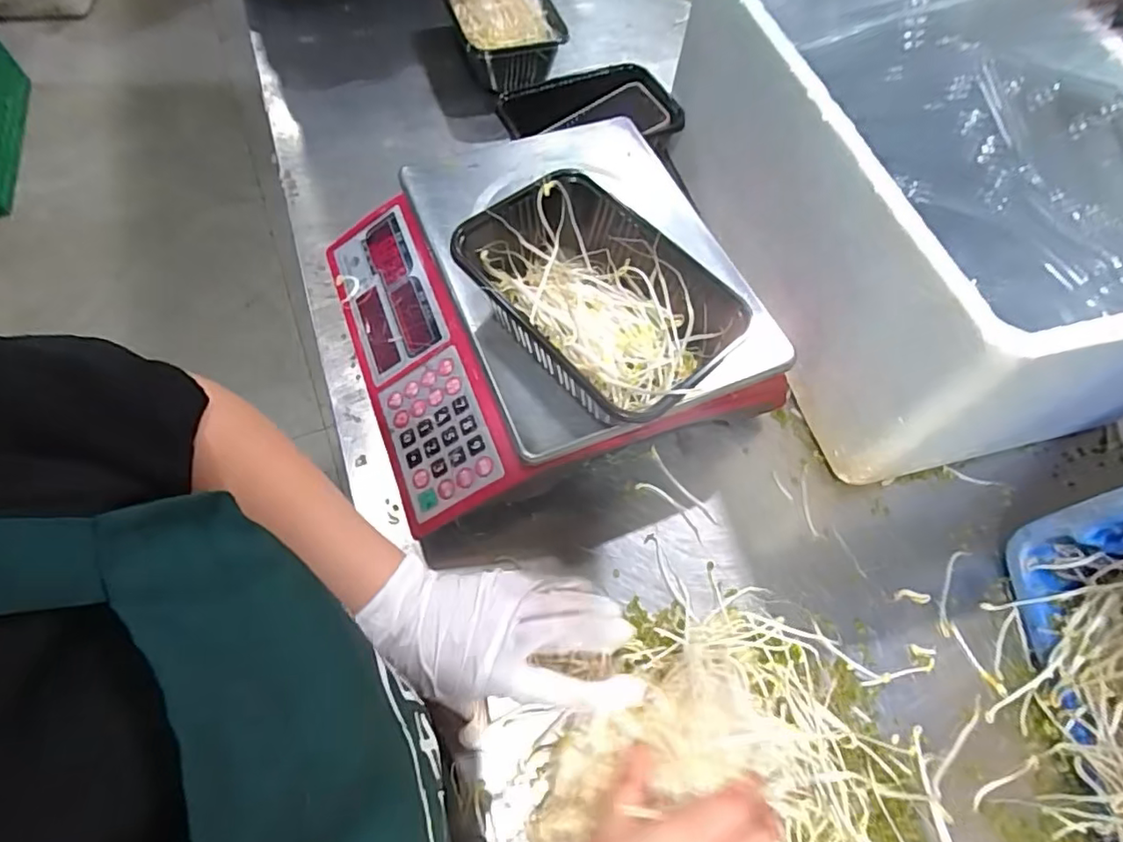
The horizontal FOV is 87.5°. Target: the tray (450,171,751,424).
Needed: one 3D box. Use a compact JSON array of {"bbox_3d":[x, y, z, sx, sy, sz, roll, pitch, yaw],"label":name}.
[{"bbox_3d":[0.023,-0.077,0.398,0.125,0.066,0.174,-40,72,-21],"label":"tray"}]

